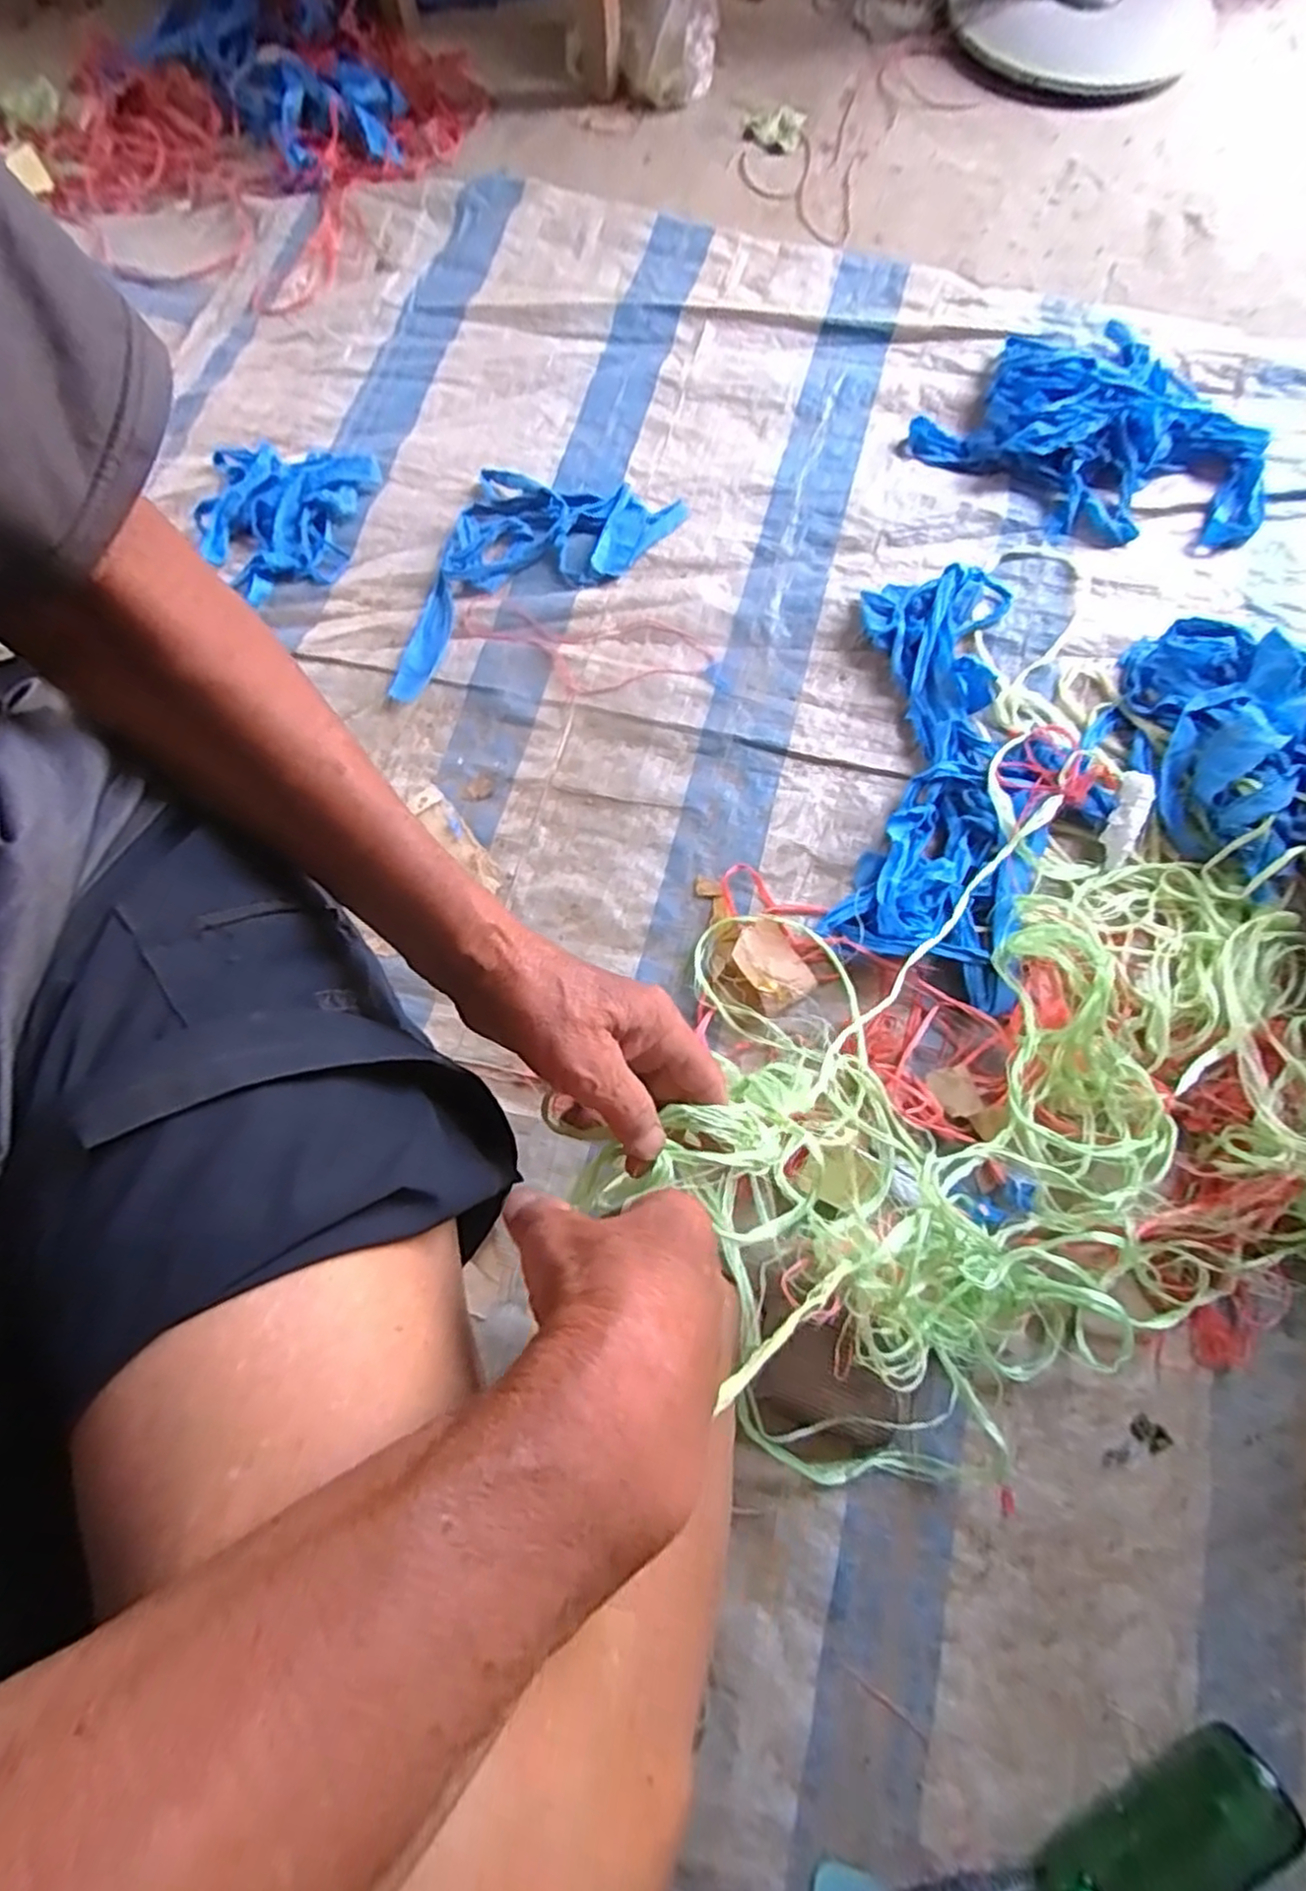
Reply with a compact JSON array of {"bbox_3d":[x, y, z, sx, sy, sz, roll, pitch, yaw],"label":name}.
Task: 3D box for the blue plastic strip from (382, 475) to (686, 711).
[{"bbox_3d":[-0.182,-0.479,0.872,0.409,0.036,0.213,-38,75,-14],"label":"blue plastic strip"}]

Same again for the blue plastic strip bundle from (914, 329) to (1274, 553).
[{"bbox_3d":[0.580,-0.646,0.915,0.410,0.068,0.329,37,73,11],"label":"blue plastic strip bundle"}]

